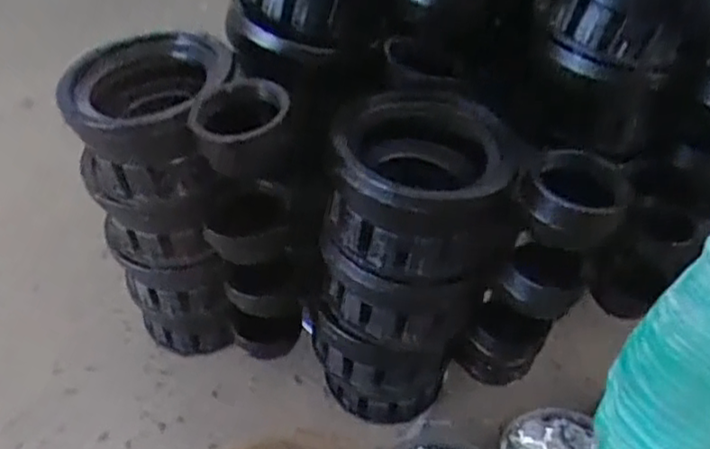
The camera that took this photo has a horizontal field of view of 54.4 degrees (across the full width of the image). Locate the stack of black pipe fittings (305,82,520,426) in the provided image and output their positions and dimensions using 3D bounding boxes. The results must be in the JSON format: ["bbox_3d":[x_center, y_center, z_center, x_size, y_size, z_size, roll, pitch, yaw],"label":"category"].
[{"bbox_3d":[0.041,0.058,0.669,0.151,0.368,0.146,12,47,4],"label":"stack of black pipe fittings"}]

